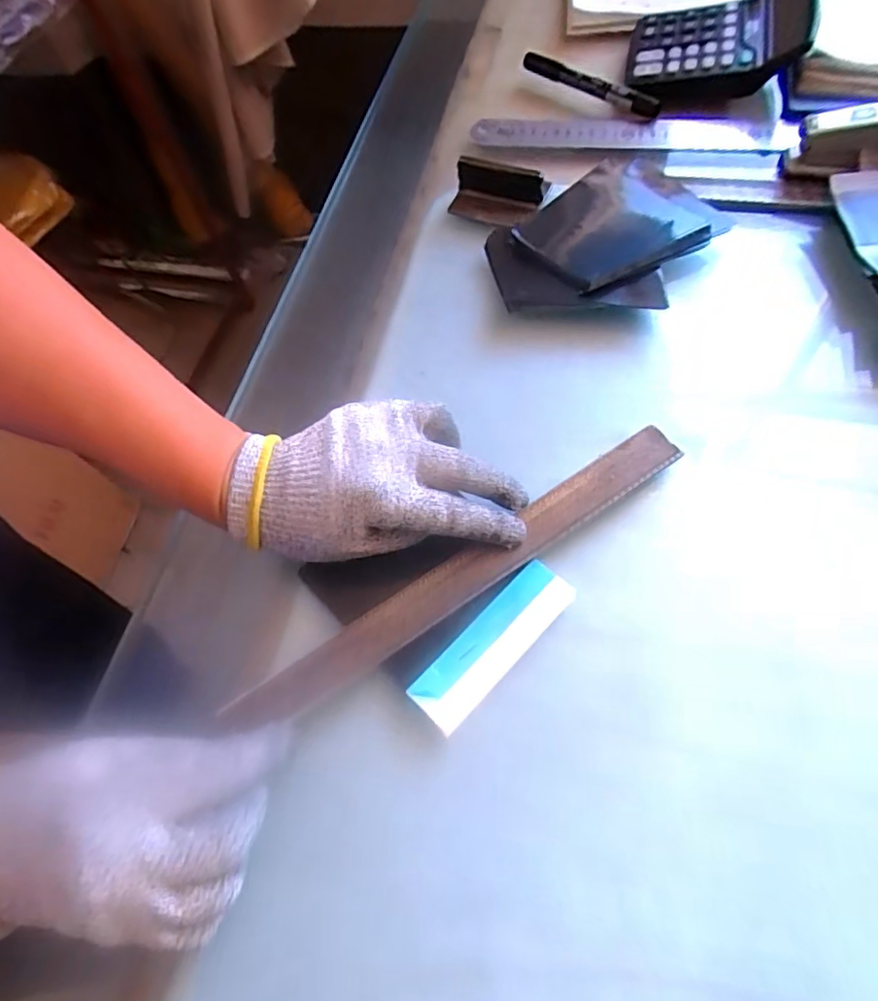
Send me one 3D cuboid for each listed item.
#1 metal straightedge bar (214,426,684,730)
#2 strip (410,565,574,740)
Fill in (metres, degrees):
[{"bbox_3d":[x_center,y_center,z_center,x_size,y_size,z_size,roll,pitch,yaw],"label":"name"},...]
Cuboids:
[{"bbox_3d":[0.017,0.040,0.323,0.288,0.006,0.030,-32,64,-12],"label":"metal straightedge bar"},{"bbox_3d":[0.029,0.076,0.309,0.099,0.016,0.030,-42,67,-17],"label":"strip"}]

